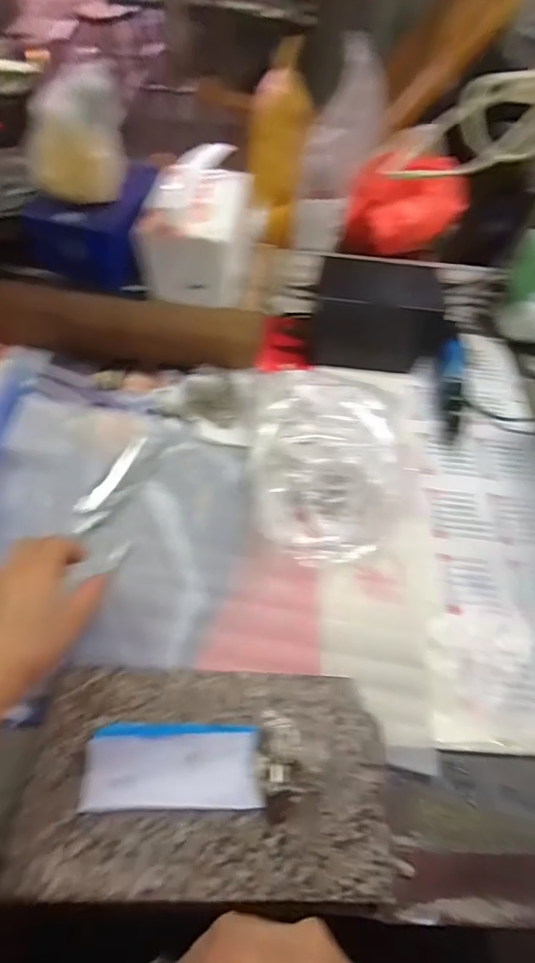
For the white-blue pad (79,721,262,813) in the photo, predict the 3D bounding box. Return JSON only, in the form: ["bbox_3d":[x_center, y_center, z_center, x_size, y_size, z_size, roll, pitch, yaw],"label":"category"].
[{"bbox_3d":[-0.064,0.196,0.305,0.115,0.009,0.050,2,57,-4],"label":"white-blue pad"}]

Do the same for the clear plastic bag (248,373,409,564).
[{"bbox_3d":[0.065,-0.015,0.451,0.162,0.071,0.190,6,56,-4],"label":"clear plastic bag"}]

